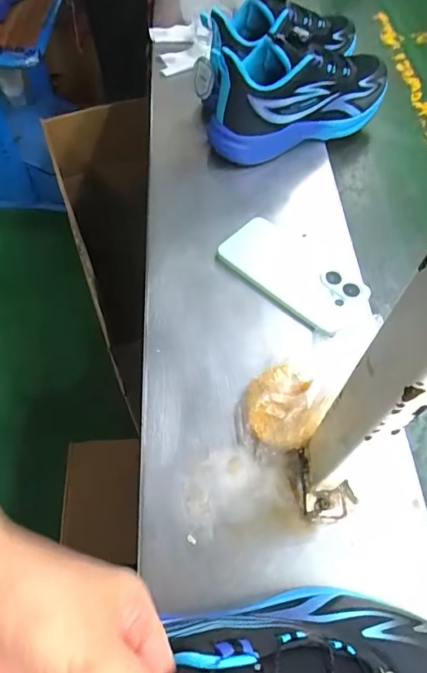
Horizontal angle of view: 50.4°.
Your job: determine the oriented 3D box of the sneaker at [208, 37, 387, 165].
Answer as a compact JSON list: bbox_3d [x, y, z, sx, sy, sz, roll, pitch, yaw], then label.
[{"bbox_3d":[0.112,-0.326,0.600,0.270,0.133,0.109,-22,62,-13],"label":"sneaker"}]

